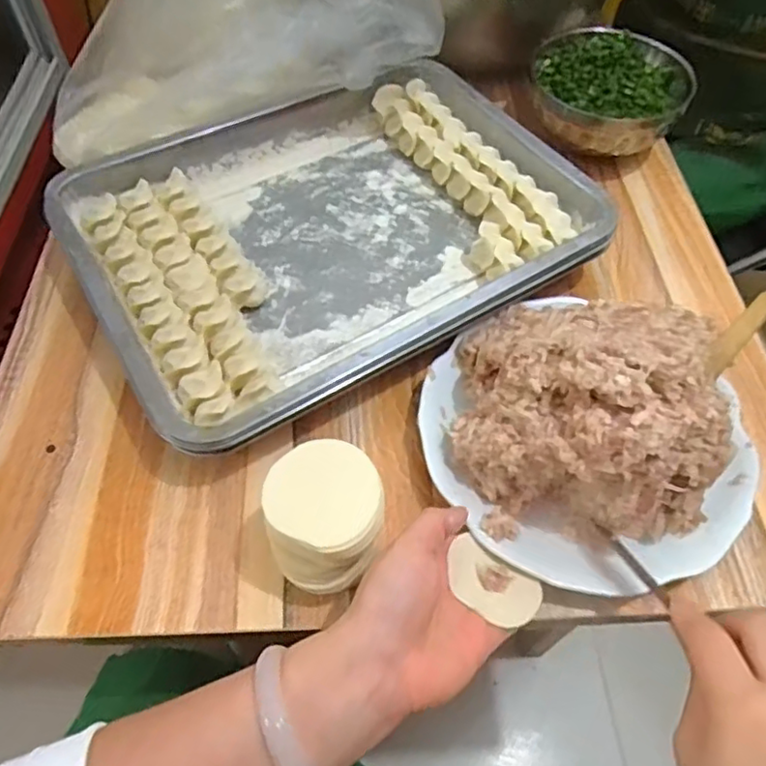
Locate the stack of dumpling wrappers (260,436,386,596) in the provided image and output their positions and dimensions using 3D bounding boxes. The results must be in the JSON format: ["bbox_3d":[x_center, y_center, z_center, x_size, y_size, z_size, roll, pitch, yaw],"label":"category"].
[{"bbox_3d":[-0.034,0.083,0.370,0.062,0.085,0.067,-11,56,-9],"label":"stack of dumpling wrappers"}]

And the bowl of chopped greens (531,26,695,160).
[{"bbox_3d":[0.216,-0.271,0.615,0.143,0.078,0.136,1,55,-1],"label":"bowl of chopped greens"}]

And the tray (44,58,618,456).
[{"bbox_3d":[-0.043,-0.125,0.523,0.384,0.066,0.296,-28,61,-20],"label":"tray"}]

